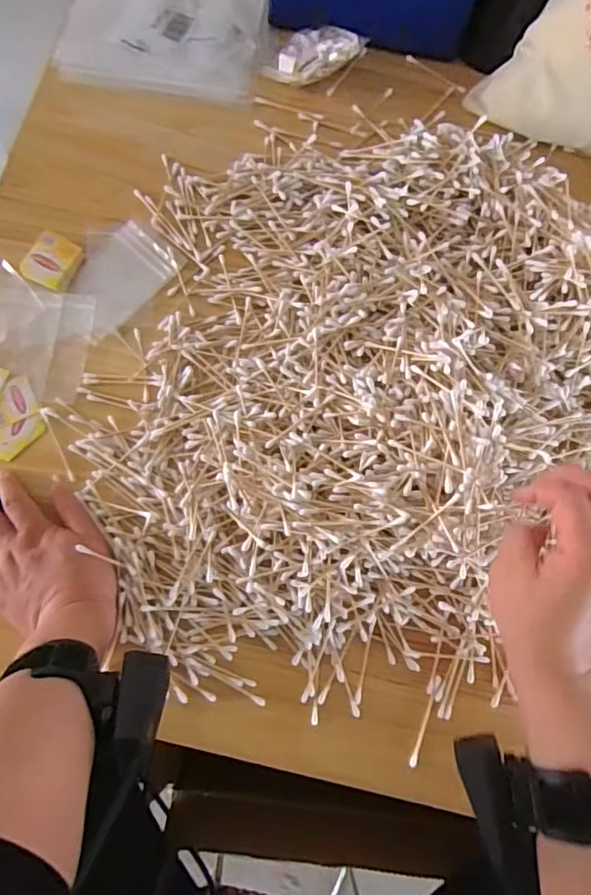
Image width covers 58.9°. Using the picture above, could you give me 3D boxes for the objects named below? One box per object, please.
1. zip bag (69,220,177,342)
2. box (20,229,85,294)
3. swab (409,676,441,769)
[{"bbox_3d":[-0.167,-0.158,0.486,0.068,0.004,0.103,42,81,5],"label":"zip bag"},{"bbox_3d":[-0.223,-0.171,0.483,0.046,0.013,0.048,28,81,3],"label":"box"},{"bbox_3d":[0.108,0.227,0.434,0.006,0.004,0.073,21,80,1],"label":"swab"}]

